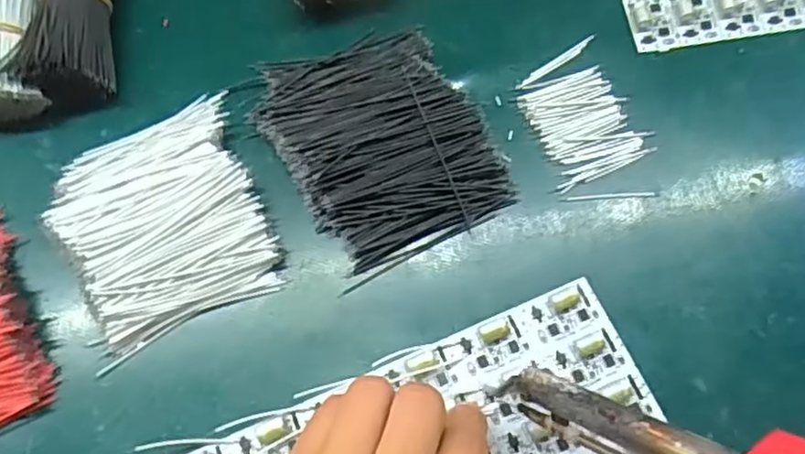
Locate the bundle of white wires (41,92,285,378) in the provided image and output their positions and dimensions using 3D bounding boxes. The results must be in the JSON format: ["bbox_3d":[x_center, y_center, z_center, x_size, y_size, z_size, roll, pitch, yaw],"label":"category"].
[{"bbox_3d":[-0.116,-0.007,0.316,0.091,0.020,0.110,-23,74,-8],"label":"bundle of white wires"}]

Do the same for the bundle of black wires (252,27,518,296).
[{"bbox_3d":[-0.011,-0.045,0.326,0.094,0.019,0.120,-27,74,-9],"label":"bundle of black wires"}]

